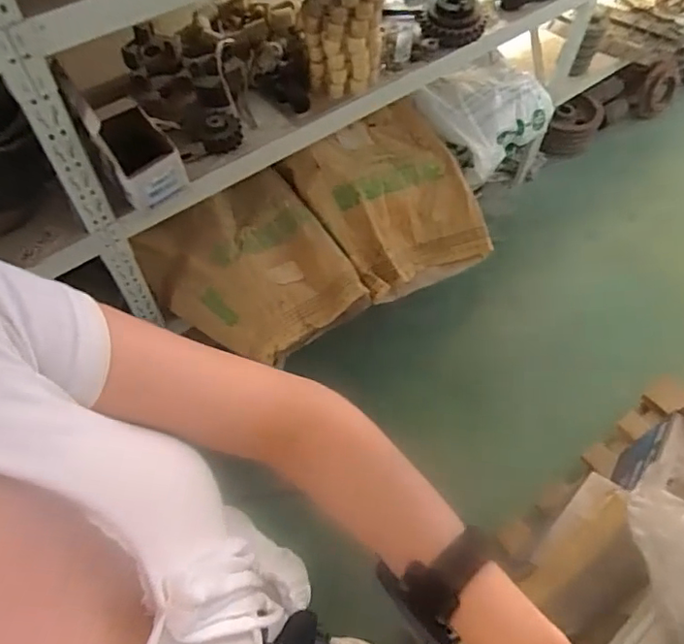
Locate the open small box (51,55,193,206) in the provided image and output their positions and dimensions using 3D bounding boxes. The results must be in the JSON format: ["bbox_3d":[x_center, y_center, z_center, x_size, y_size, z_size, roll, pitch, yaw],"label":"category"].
[{"bbox_3d":[-0.358,-0.315,0.914,0.122,0.199,0.160,-29,62,-18],"label":"open small box"}]

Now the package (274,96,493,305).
[{"bbox_3d":[0.141,-0.296,1.440,0.421,0.127,0.485,-40,105,-18],"label":"package"}]

